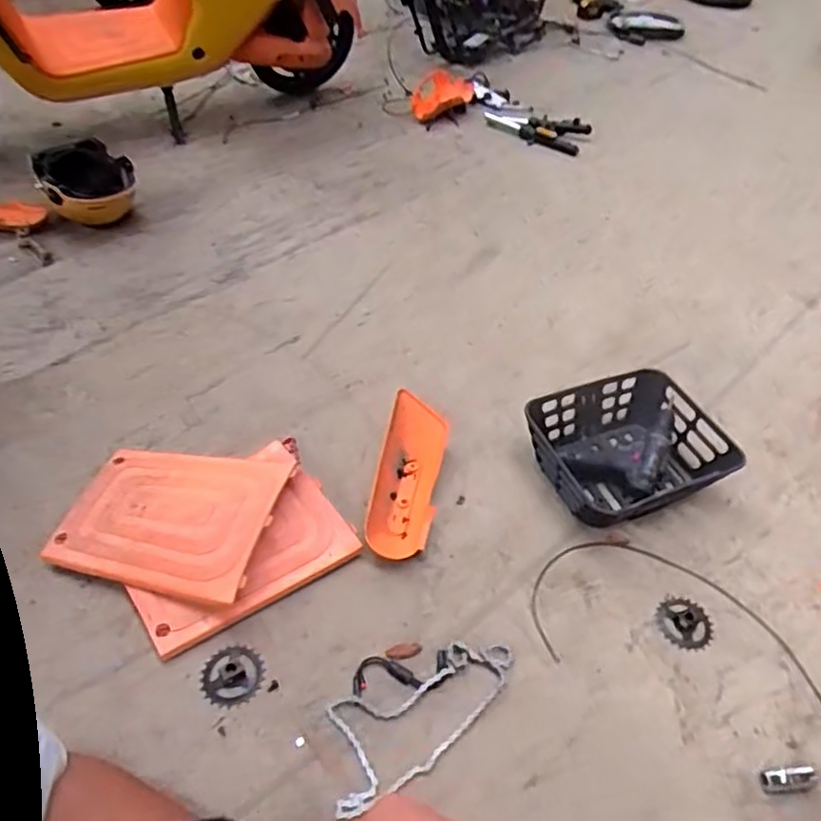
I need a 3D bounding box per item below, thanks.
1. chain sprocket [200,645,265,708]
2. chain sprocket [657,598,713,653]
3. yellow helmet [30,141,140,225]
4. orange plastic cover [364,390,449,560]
[{"bbox_3d":[-0.250,0.373,0.915,0.085,0.009,0.081,2,47,-2],"label":"chain sprocket"},{"bbox_3d":[0.429,0.334,1.015,0.086,0.006,0.084,2,47,-2],"label":"chain sprocket"},{"bbox_3d":[-0.789,-0.549,1.596,0.218,0.171,0.207,-19,51,-21],"label":"yellow helmet"},{"bbox_3d":[-0.007,0.111,1.151,0.114,0.063,0.317,9,47,4],"label":"orange plastic cover"}]

